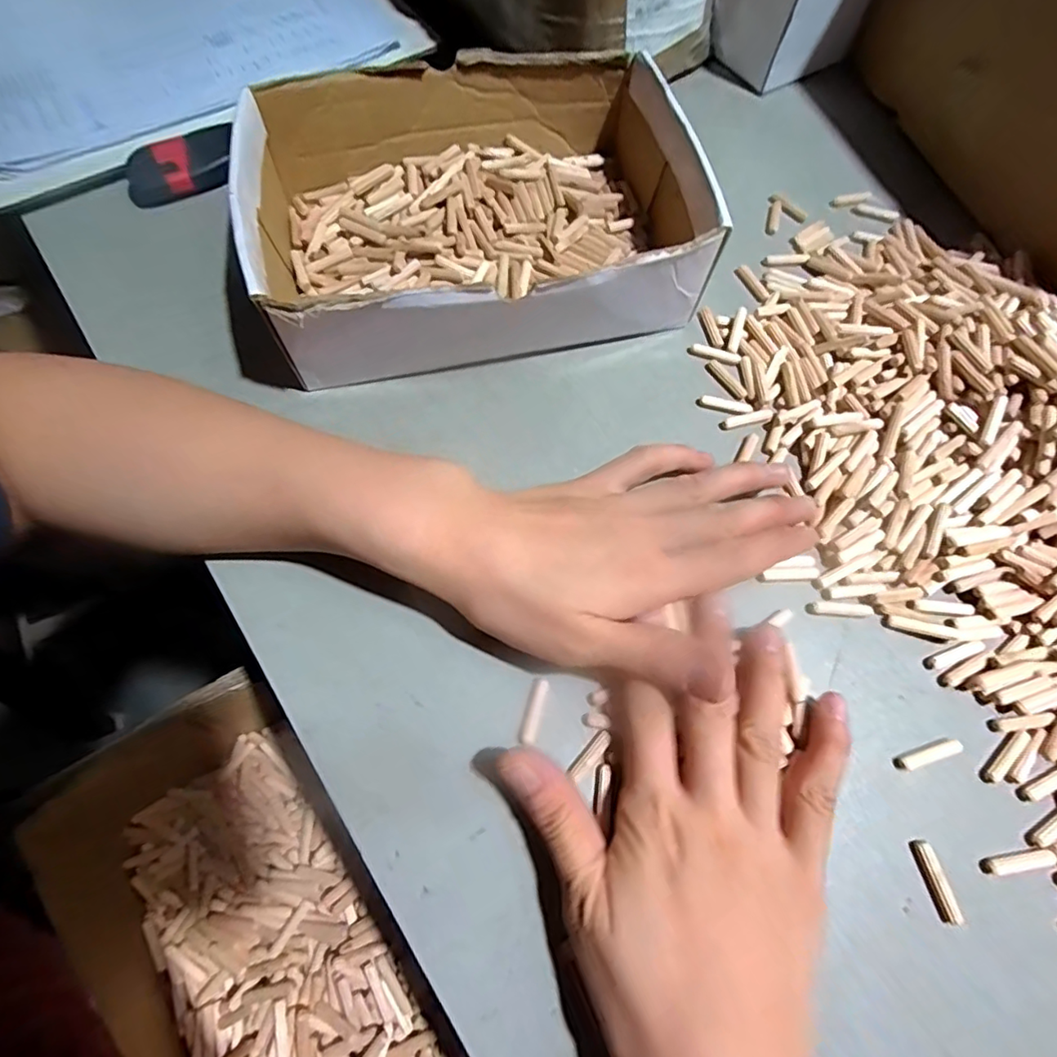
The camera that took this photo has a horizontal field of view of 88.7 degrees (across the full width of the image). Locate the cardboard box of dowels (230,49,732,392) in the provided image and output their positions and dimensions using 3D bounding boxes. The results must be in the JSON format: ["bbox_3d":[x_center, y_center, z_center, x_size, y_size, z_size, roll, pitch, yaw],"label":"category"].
[{"bbox_3d":[-0.027,-0.181,0.310,0.233,0.070,0.174,-10,69,-5],"label":"cardboard box of dowels"}]

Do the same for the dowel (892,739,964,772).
[{"bbox_3d":[0.180,0.102,0.242,0.031,0.004,0.007,-17,69,-9],"label":"dowel"}]

